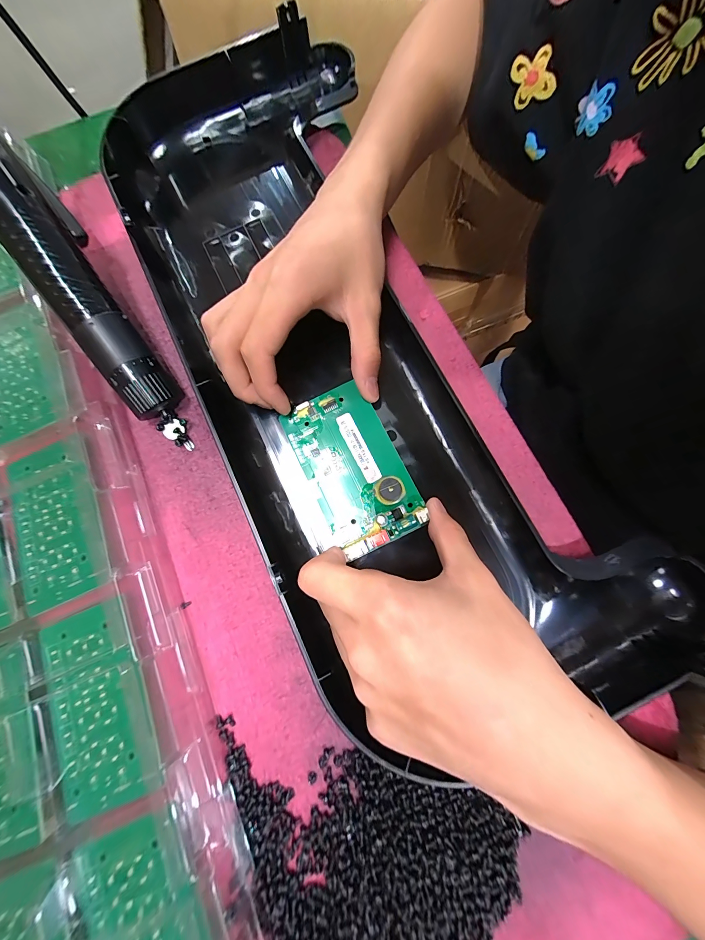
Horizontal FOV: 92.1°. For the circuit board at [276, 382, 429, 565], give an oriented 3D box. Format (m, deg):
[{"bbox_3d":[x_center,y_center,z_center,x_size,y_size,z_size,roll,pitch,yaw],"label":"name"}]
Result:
[{"bbox_3d":[0.000,-0.004,0.216,0.059,0.011,0.104,-25,78,-4],"label":"circuit board"}]

